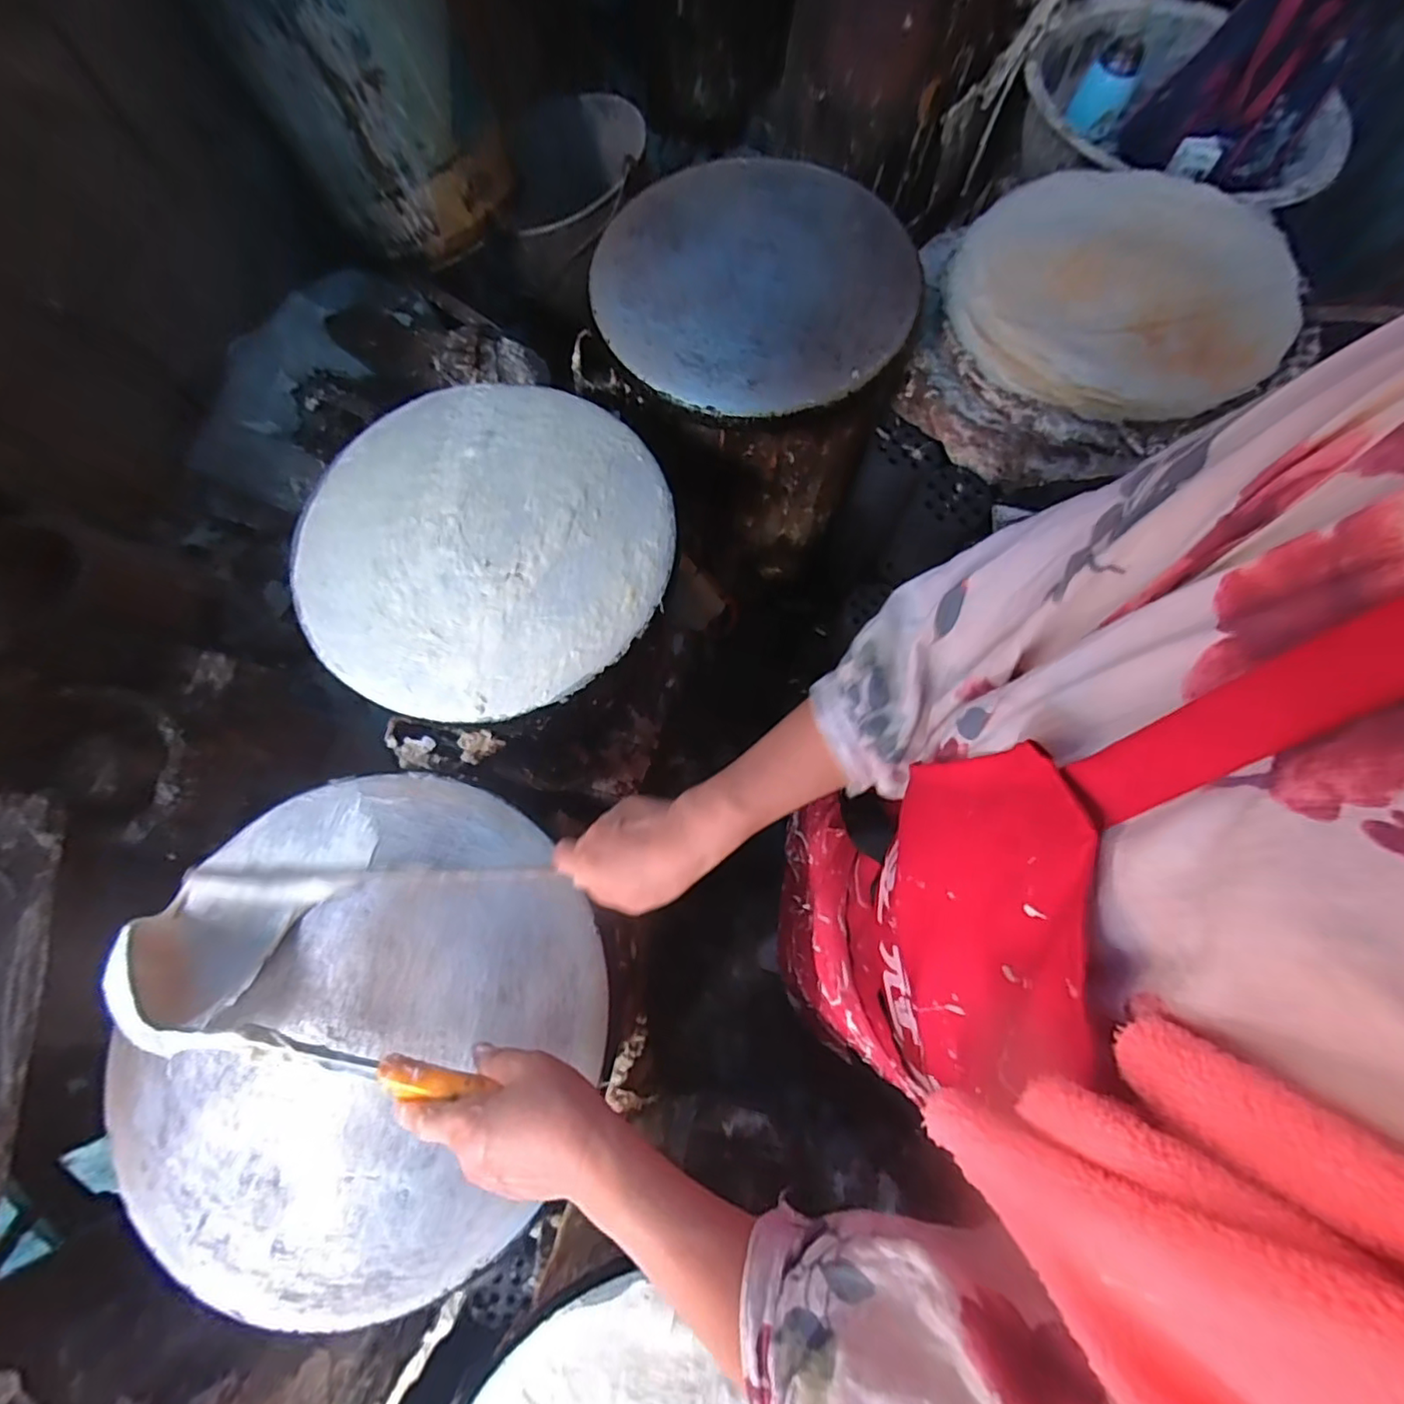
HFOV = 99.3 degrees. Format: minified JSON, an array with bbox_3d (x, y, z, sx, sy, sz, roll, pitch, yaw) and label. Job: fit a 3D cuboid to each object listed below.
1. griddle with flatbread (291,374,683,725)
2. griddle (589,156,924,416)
[{"bbox_3d":[-0.214,-0.161,0.587,0.348,0.022,0.358,0,73,1],"label":"griddle with flatbread"},{"bbox_3d":[0.054,-0.477,0.676,0.341,0.045,0.341,0,73,1],"label":"griddle"}]

